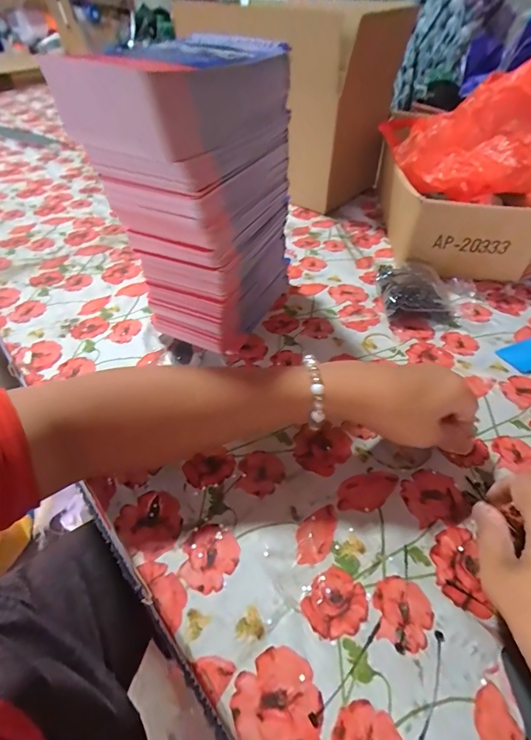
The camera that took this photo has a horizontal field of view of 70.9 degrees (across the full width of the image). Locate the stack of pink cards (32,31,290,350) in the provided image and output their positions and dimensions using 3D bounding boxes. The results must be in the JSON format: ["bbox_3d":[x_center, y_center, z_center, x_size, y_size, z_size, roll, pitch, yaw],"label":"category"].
[{"bbox_3d":[-0.055,-0.138,0.347,0.095,0.241,0.198,19,47,16],"label":"stack of pink cards"}]

